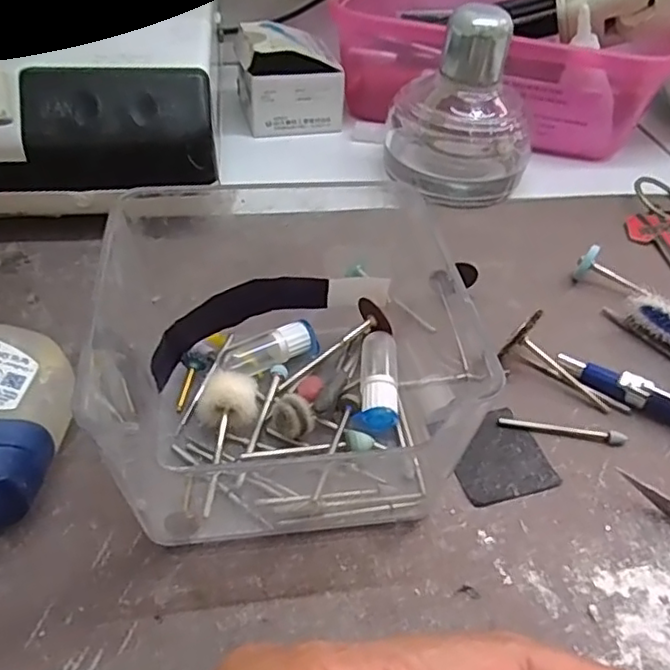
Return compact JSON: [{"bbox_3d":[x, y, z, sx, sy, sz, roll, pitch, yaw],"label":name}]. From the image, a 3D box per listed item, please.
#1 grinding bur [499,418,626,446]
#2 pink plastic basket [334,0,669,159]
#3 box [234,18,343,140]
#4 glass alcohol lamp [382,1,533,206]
[{"bbox_3d":[0.078,0.031,0.211,0.042,0.004,0.004,9,43,6],"label":"grinding bur"},{"bbox_3d":[0.095,-0.170,0.375,0.194,0.078,0.113,15,45,10],"label":"pink plastic basket"},{"bbox_3d":[-0.029,-0.150,0.367,0.058,0.054,0.048,-8,45,-13],"label":"box"},{"bbox_3d":[0.065,-0.118,0.314,0.071,0.080,0.065,14,45,9],"label":"glass alcohol lamp"}]

